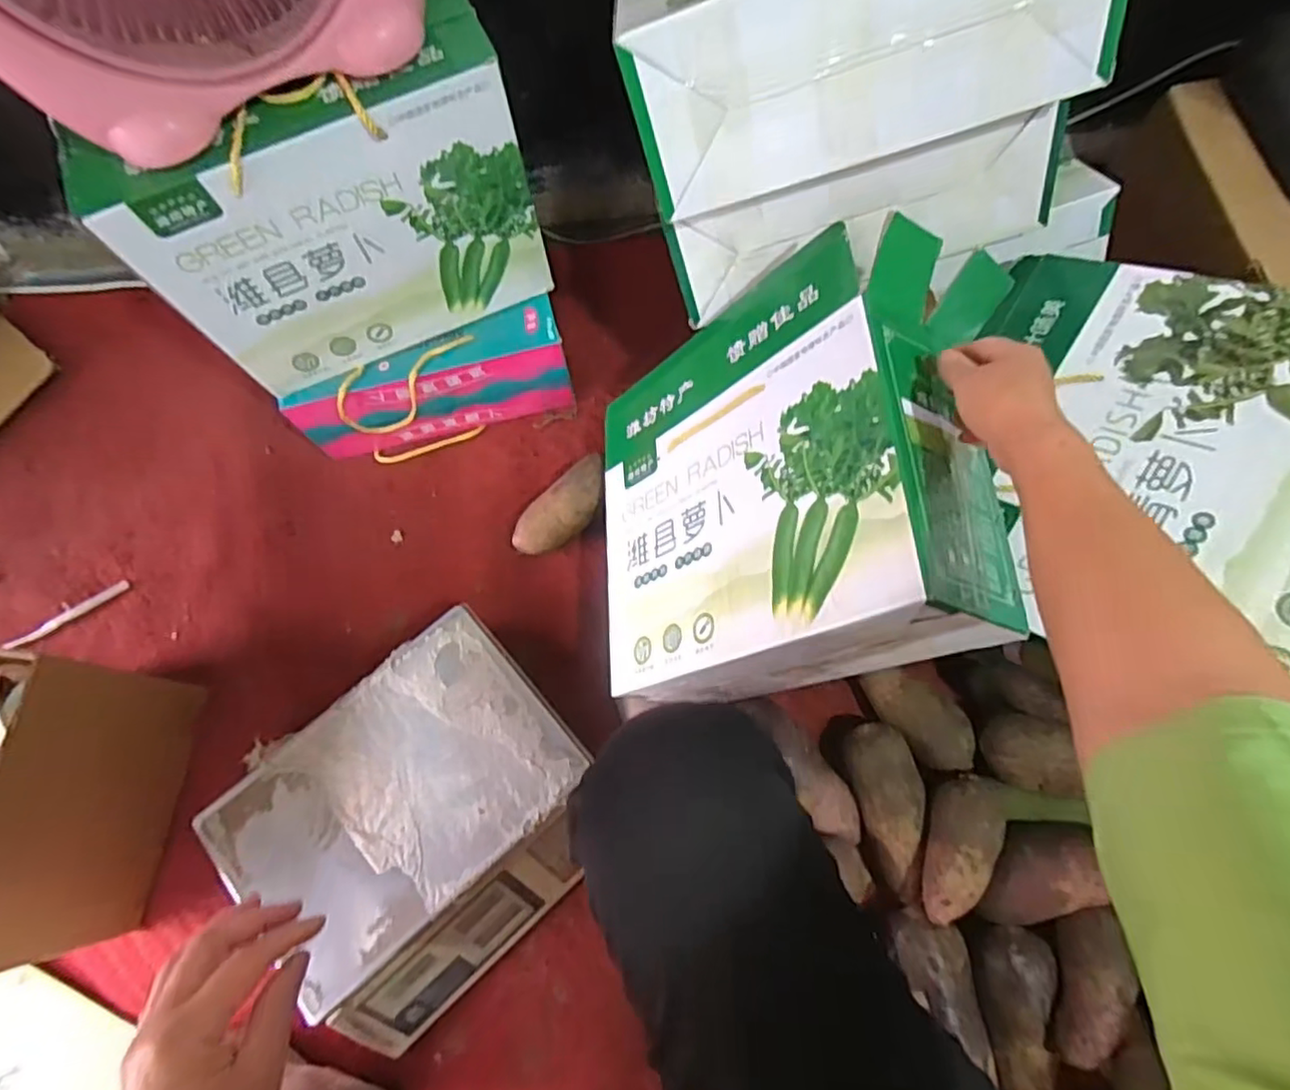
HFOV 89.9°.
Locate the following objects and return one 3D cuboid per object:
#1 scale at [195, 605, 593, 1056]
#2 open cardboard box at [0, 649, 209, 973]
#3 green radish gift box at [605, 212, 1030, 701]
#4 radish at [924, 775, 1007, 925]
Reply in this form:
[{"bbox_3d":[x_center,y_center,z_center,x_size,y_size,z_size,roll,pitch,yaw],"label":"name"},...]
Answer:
[{"bbox_3d":[-0.226,0.283,0.677,0.333,0.108,0.310,-40,75,-11],"label":"scale"},{"bbox_3d":[-0.602,0.249,0.636,0.147,0.239,0.260,13,72,6],"label":"open cardboard box"},{"bbox_3d":[0.122,-0.057,0.620,0.116,0.392,0.351,17,61,-36],"label":"green radish gift box"},{"bbox_3d":[0.311,0.295,0.624,0.063,0.044,0.138,14,73,6],"label":"radish"}]

